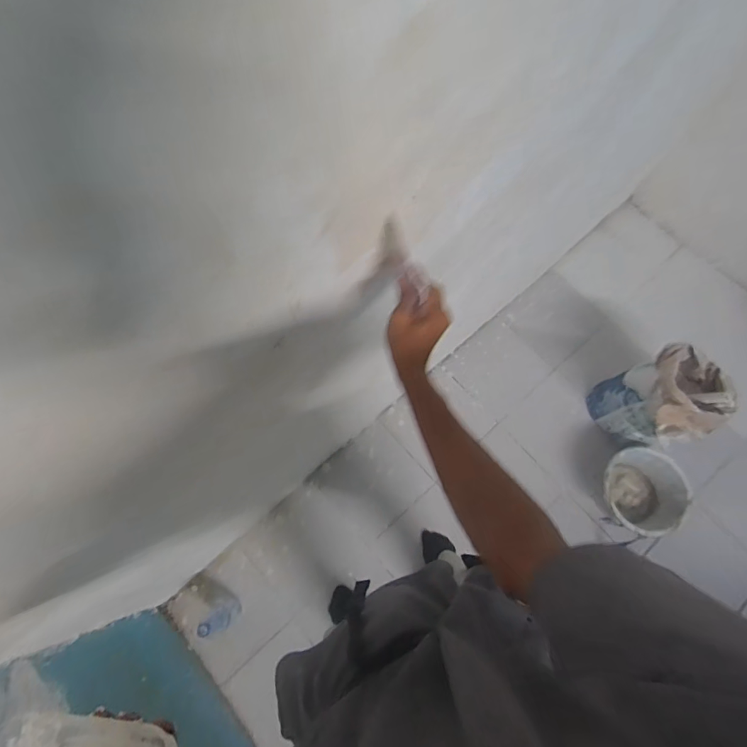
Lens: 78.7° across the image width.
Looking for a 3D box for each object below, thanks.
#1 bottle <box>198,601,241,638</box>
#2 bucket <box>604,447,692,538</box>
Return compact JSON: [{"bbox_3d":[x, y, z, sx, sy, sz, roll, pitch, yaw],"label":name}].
[{"bbox_3d":[-0.400,0.642,1.190,0.055,0.230,0.054,1,70,-2],"label":"bottle"},{"bbox_3d":[0.776,0.359,1.346,0.199,0.183,0.254,-15,71,-7],"label":"bucket"}]

